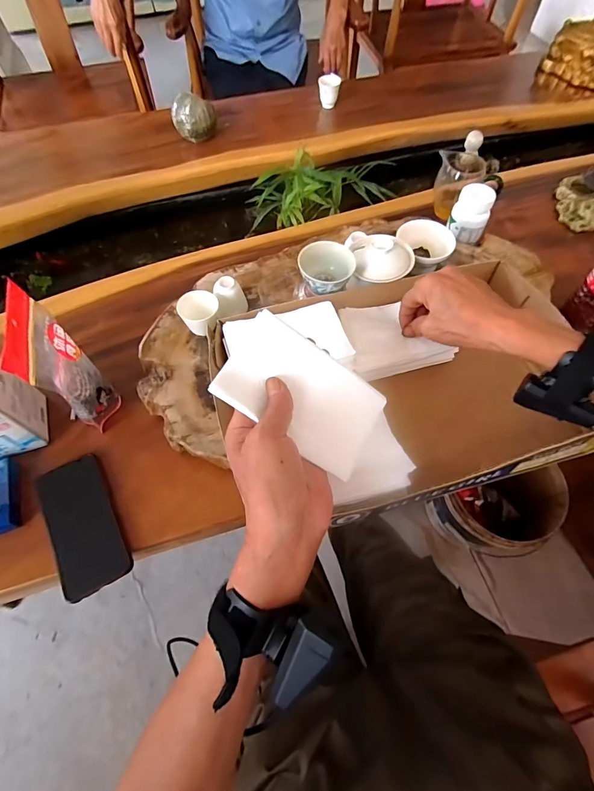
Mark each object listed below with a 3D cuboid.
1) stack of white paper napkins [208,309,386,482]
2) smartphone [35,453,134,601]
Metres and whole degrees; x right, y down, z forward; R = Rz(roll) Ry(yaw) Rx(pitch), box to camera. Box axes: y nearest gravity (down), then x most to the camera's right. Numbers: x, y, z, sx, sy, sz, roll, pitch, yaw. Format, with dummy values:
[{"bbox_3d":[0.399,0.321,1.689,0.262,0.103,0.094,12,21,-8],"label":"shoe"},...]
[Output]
[{"bbox_3d":[0.007,0.000,0.330,0.138,0.012,0.085,35,77,-7],"label":"stack of white paper napkins"},{"bbox_3d":[-0.259,0.151,0.456,0.074,0.012,0.162,-28,66,-14],"label":"smartphone"}]

